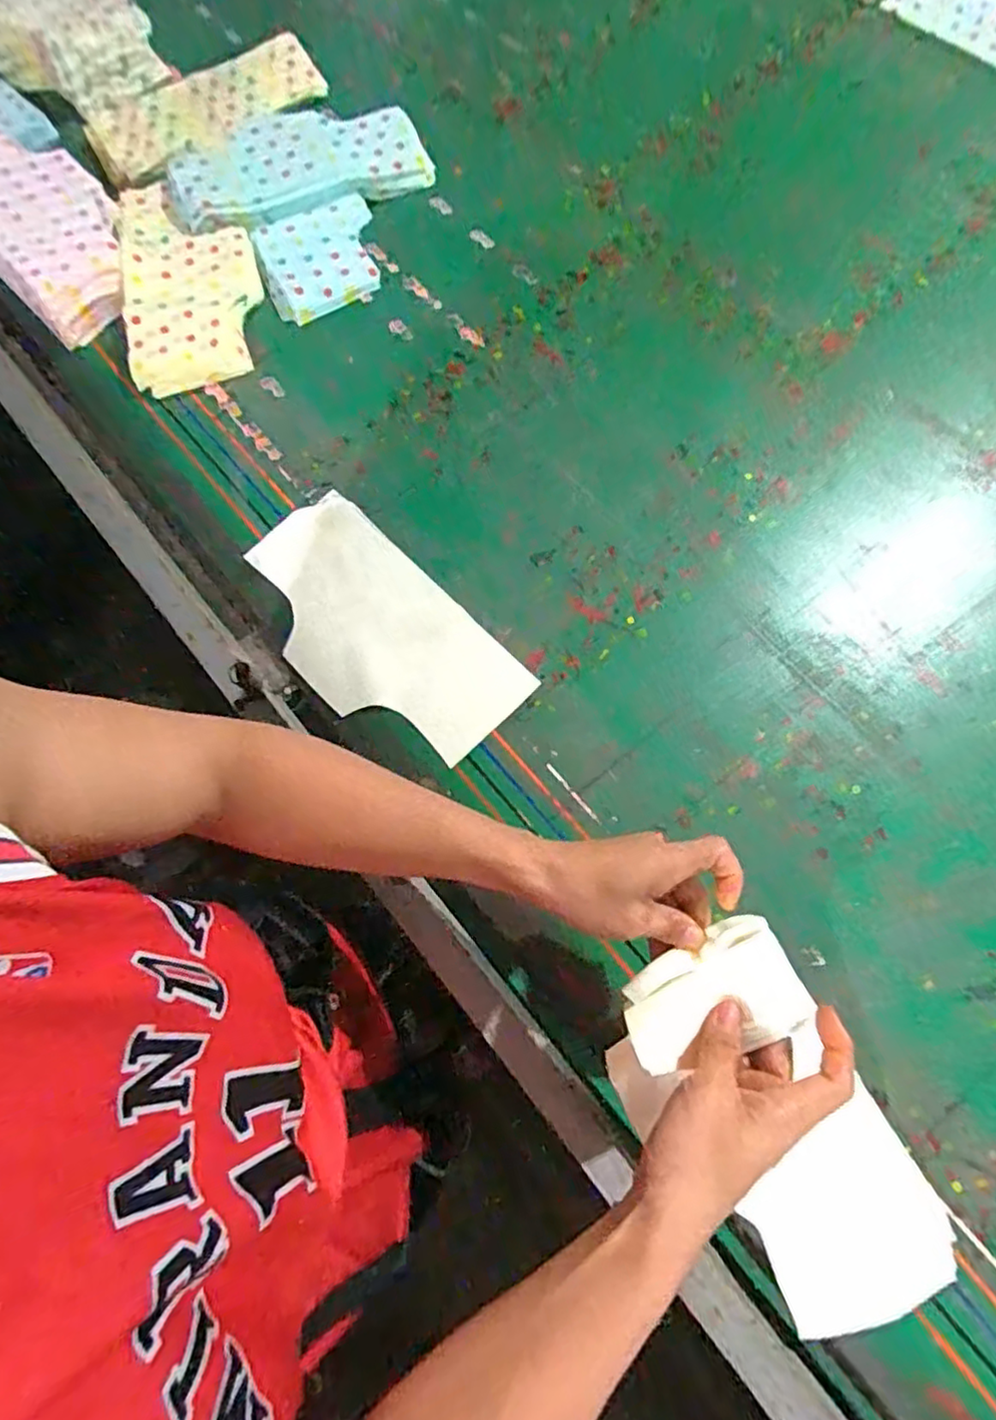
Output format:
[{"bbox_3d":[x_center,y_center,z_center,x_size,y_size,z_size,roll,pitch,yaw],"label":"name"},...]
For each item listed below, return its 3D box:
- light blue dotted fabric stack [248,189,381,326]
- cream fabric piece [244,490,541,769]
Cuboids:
[{"bbox_3d":[-0.206,-0.531,0.748,0.140,0.027,0.140,-20,72,-4],"label":"light blue dotted fabric stack"},{"bbox_3d":[-0.120,-0.075,0.614,0.149,0.013,0.291,-45,79,-1],"label":"cream fabric piece"}]

